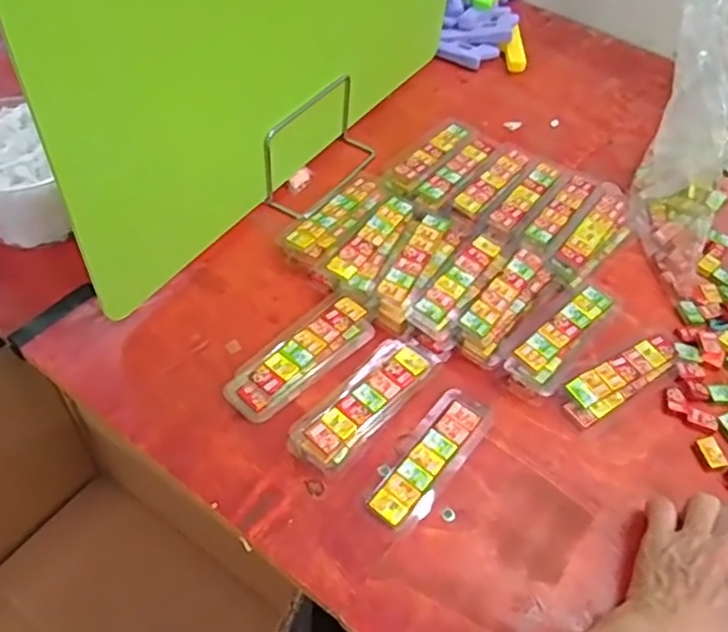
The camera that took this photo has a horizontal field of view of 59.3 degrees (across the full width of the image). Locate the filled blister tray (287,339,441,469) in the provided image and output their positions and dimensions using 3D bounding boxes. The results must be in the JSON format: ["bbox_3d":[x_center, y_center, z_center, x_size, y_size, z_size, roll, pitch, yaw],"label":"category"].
[{"bbox_3d":[0.004,0.065,0.526,0.049,0.025,0.150,36,57,22],"label":"filled blister tray"}]

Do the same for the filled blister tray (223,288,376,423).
[{"bbox_3d":[-0.048,0.031,0.546,0.050,0.025,0.151,37,57,23],"label":"filled blister tray"}]

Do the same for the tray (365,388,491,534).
[{"bbox_3d":[0.053,0.111,0.508,0.043,0.009,0.133,31,55,19],"label":"tray"}]

